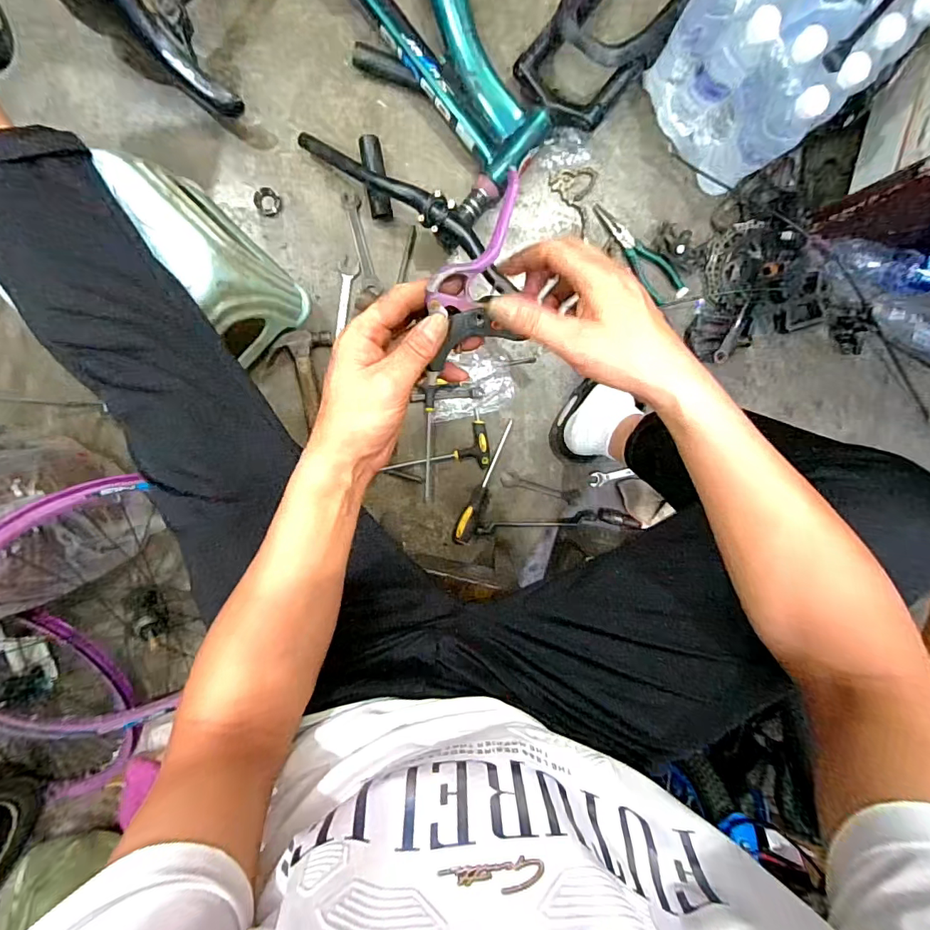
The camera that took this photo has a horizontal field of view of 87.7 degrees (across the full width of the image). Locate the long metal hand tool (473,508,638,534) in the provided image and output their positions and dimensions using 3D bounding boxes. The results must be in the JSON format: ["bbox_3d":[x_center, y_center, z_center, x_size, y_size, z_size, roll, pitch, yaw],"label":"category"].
[{"bbox_3d":[0.164,0.099,0.853,0.282,0.020,0.031,-3,98,-3],"label":"long metal hand tool"}]

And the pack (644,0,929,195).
[{"bbox_3d":[0.468,-0.615,0.672,0.341,0.213,0.230,-43,99,3],"label":"pack"}]

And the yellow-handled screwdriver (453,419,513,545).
[{"bbox_3d":[0.029,0.031,0.828,0.033,0.027,0.226,20,97,-5],"label":"yellow-handled screwdriver"}]

